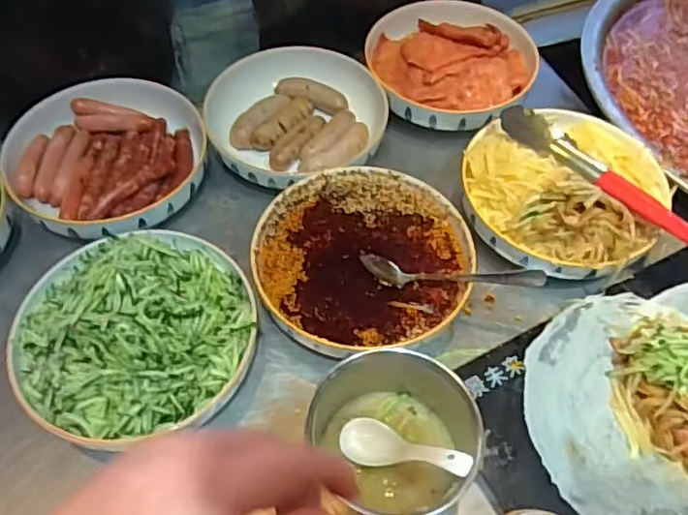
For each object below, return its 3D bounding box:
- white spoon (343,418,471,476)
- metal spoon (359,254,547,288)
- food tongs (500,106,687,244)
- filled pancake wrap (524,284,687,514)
[{"bbox_3d":[0.052,0.164,0.532,0.130,0.024,0.038,-6,48,45],"label":"white spoon"},{"bbox_3d":[0.108,0.019,0.632,0.183,0.028,0.034,10,57,5],"label":"metal spoon"},{"bbox_3d":[0.272,-0.095,0.669,0.040,0.027,0.237,-39,66,-23],"label":"food tongs"},{"bbox_3d":[0.342,0.122,0.575,0.329,0.068,0.229,-2,60,-3],"label":"filled pancake wrap"}]

